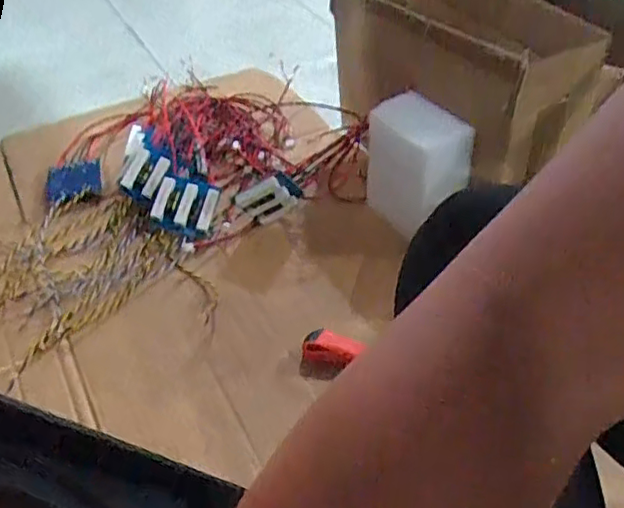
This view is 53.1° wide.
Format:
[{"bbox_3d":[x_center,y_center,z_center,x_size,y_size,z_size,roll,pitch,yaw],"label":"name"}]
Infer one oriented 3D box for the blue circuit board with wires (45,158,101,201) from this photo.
[{"bbox_3d":[-0.355,-0.108,0.929,0.079,0.030,0.090,-13,43,-12],"label":"blue circuit board with wires"}]

